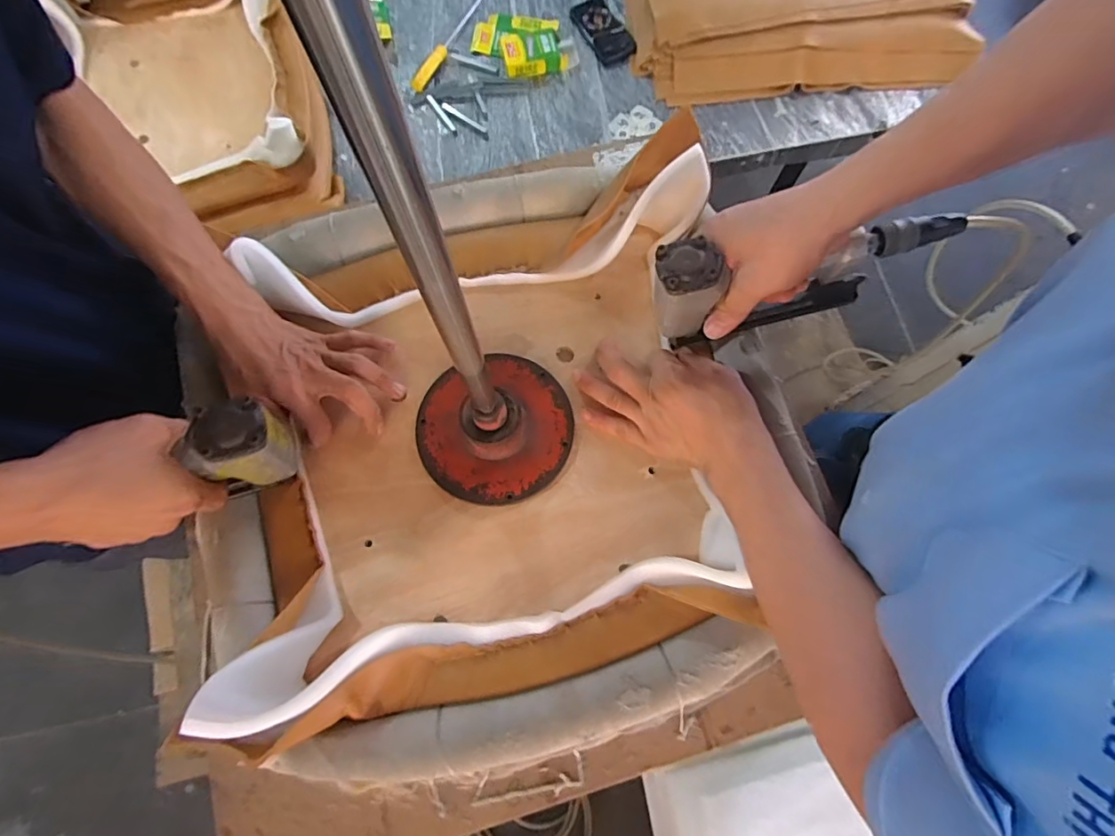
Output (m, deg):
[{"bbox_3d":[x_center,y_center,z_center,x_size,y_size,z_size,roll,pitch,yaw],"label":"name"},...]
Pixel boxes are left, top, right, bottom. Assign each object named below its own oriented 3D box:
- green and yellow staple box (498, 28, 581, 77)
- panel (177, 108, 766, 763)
[{"bbox_3d":[-0.034,-0.733,1.049,0.146,0.033,0.084,-8,74,-3],"label":"green and yellow staple box"},{"bbox_3d":[-0.055,-0.003,0.463,0.420,0.110,0.463,-7,74,-2],"label":"panel"}]

